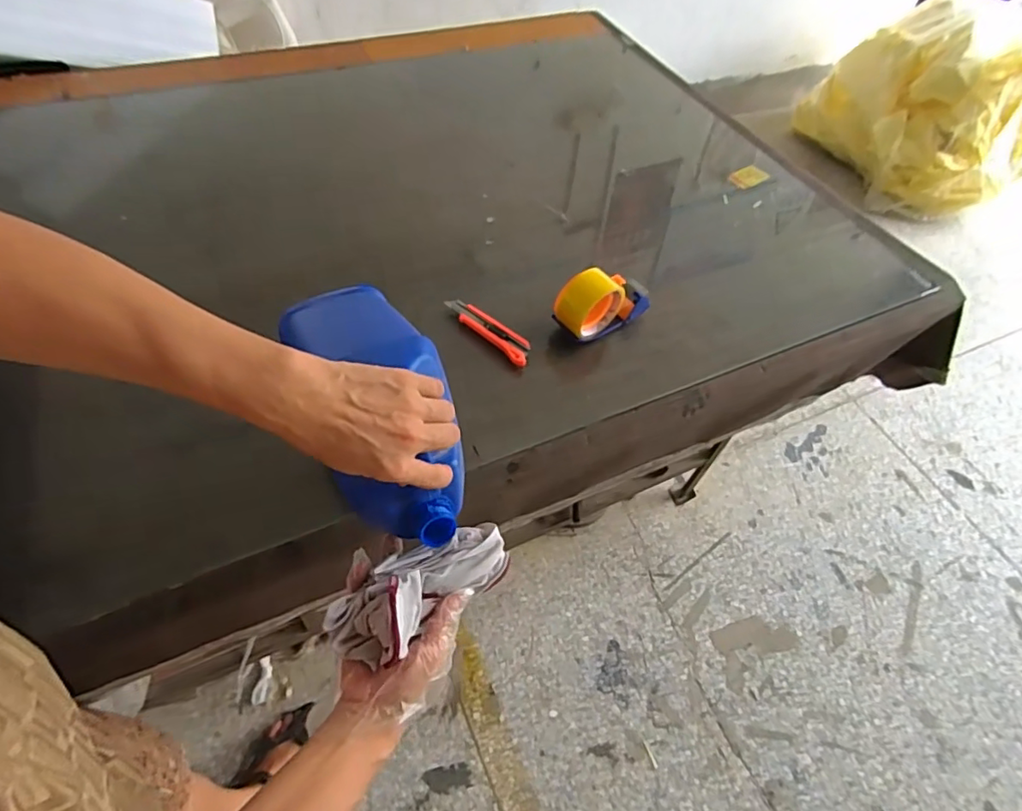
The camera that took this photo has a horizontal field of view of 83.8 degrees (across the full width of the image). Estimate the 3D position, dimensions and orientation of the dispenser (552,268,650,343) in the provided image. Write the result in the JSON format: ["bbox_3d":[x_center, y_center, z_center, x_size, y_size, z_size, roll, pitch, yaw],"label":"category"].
[{"bbox_3d":[0.134,-0.152,0.815,0.150,0.100,0.051,-24,60,-22],"label":"dispenser"}]

